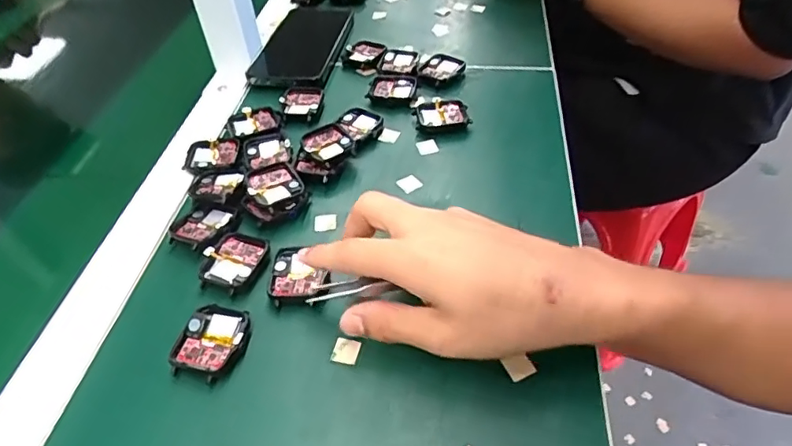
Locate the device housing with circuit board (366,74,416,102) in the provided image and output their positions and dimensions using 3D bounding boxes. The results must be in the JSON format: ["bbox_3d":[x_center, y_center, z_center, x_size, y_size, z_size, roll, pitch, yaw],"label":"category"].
[{"bbox_3d":[-0.004,-0.127,0.503,0.043,0.007,0.037,2,47,6],"label":"device housing with circuit board"}]

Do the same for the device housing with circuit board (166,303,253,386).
[{"bbox_3d":[-0.108,0.069,0.317,0.038,0.007,0.046,12,49,16],"label":"device housing with circuit board"}]

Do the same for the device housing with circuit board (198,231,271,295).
[{"bbox_3d":[-0.110,0.024,0.359,0.037,0.005,0.047,11,48,14],"label":"device housing with circuit board"}]

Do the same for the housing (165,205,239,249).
[{"bbox_3d":[-0.138,0.002,0.383,0.043,0.005,0.041,8,48,12],"label":"housing"}]

